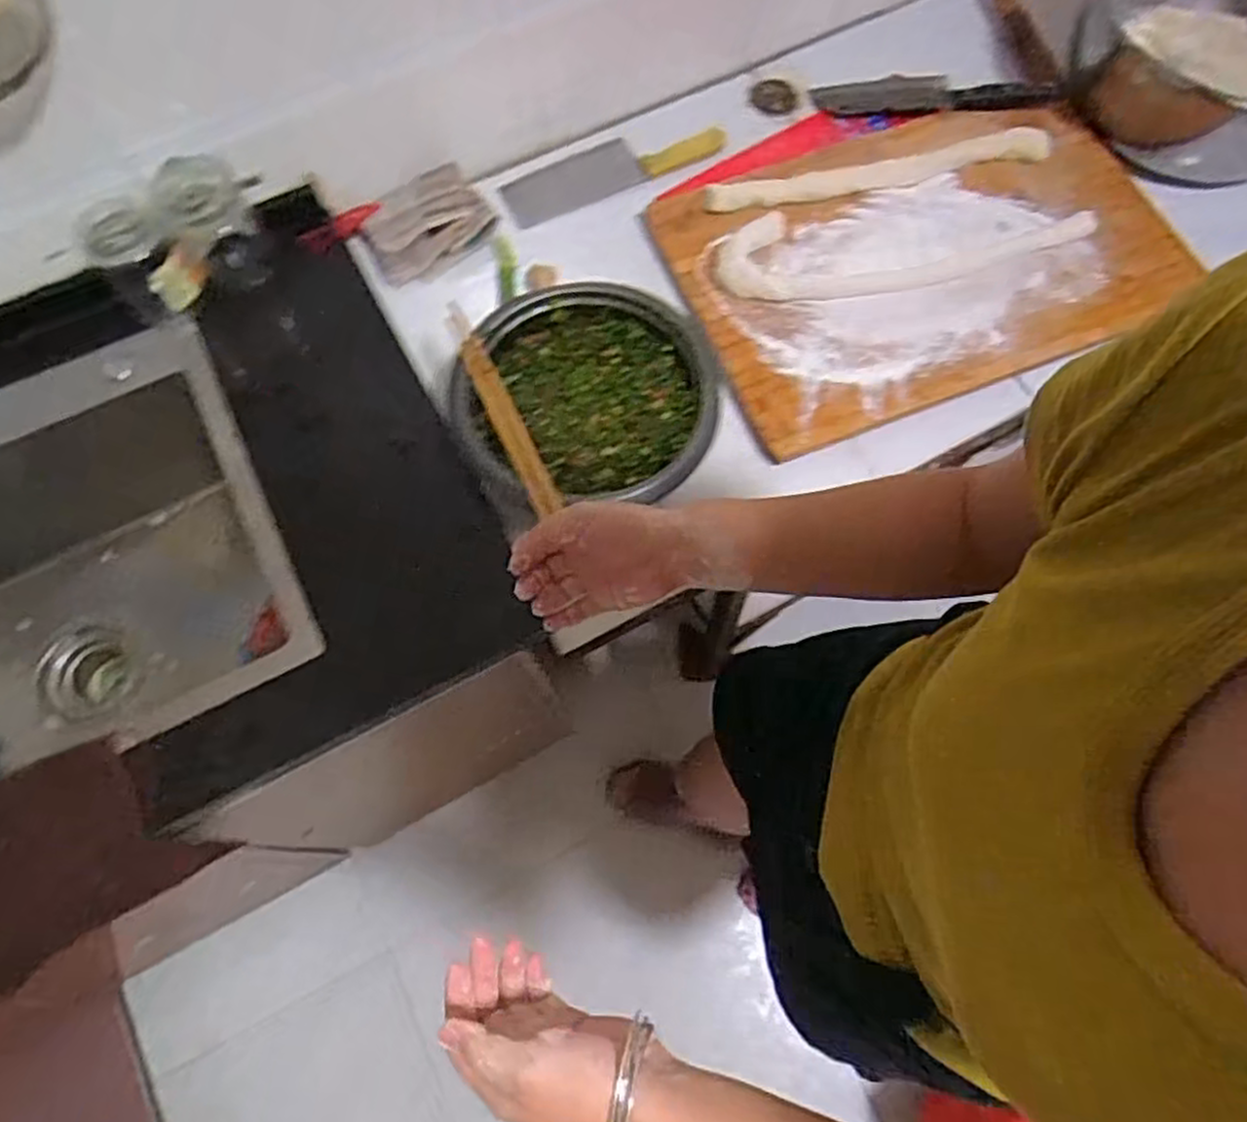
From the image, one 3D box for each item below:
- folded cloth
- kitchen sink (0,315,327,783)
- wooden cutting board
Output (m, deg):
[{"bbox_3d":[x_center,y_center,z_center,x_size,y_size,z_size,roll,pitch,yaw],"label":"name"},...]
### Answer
[{"bbox_3d":[-0.236,-0.404,0.917,0.145,0.024,0.095,-31,100,-1],"label":"folded cloth"},{"bbox_3d":[-0.626,0.080,0.819,0.576,0.233,0.433,-29,71,-10],"label":"kitchen sink"},{"bbox_3d":[0.342,-0.371,0.889,0.544,0.032,0.386,-19,70,-7],"label":"wooden cutting board"}]

